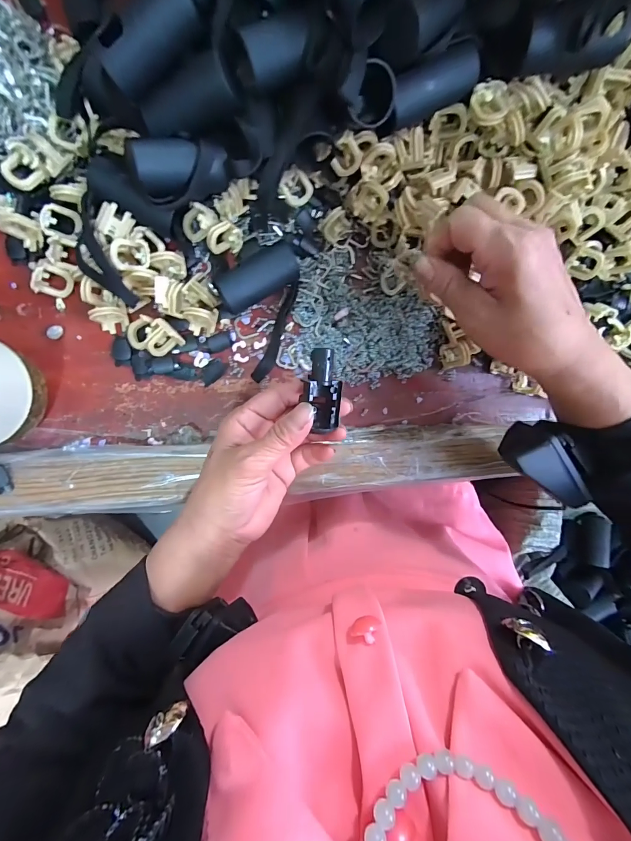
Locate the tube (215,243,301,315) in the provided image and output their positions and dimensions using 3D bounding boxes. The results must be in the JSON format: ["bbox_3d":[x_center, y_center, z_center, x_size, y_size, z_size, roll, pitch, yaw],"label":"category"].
[{"bbox_3d":[-0.042,-0.106,0.273,0.064,0.035,0.027,-31,97,-4],"label":"tube"}]

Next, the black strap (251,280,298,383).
[{"bbox_3d":[-0.030,-0.070,0.291,0.012,0.011,0.084,23,91,-8],"label":"black strap"}]

